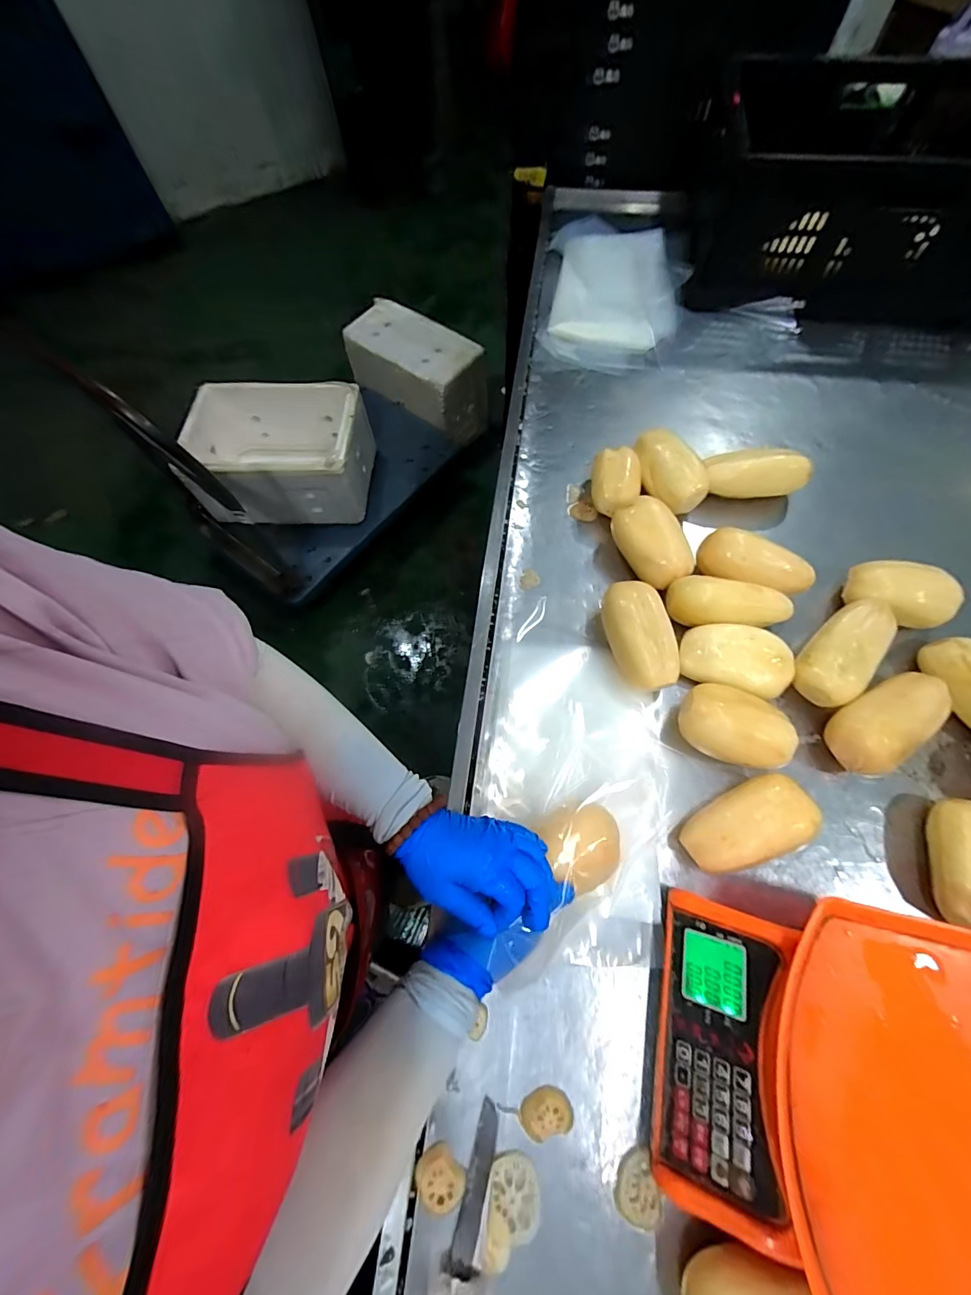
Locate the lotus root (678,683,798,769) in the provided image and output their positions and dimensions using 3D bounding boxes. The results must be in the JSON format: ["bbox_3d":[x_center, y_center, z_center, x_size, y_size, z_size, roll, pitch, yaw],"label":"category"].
[{"bbox_3d":[0.297,0.097,0.535,0.127,0.066,0.083,27,71,12],"label":"lotus root"}]

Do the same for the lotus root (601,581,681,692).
[{"bbox_3d":[0.203,-0.014,0.580,0.079,0.070,0.148,-10,68,-3],"label":"lotus root"}]

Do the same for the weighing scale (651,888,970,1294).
[{"bbox_3d":[0.308,0.378,0.375,0.278,0.121,0.280,12,68,6],"label":"weighing scale"}]

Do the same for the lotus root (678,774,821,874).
[{"bbox_3d":[0.286,0.196,0.487,0.140,0.067,0.077,-22,68,-10],"label":"lotus root"}]

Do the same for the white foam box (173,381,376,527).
[{"bbox_3d":[-0.657,-0.611,1.408,0.539,0.235,0.373,0,68,1],"label":"white foam box"}]

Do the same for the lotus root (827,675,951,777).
[{"bbox_3d":[0.481,0.090,0.527,0.158,0.066,0.079,-27,70,-9],"label":"lotus root"}]

